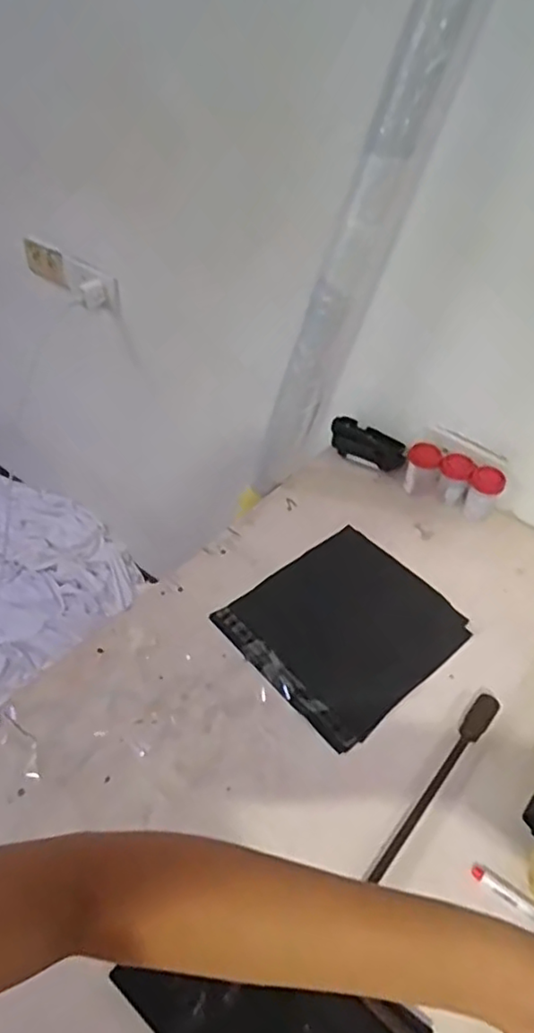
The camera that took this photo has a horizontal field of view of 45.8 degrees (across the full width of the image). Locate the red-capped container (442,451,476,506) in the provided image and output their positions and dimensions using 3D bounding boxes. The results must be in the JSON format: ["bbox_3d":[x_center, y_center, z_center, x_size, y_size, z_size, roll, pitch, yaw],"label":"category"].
[{"bbox_3d":[0.258,-0.051,0.875,0.043,0.060,0.039,24,48,18],"label":"red-capped container"}]

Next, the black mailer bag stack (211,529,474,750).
[{"bbox_3d":[0.091,0.123,0.737,0.235,0.015,0.212,-31,55,-30],"label":"black mailer bag stack"}]

